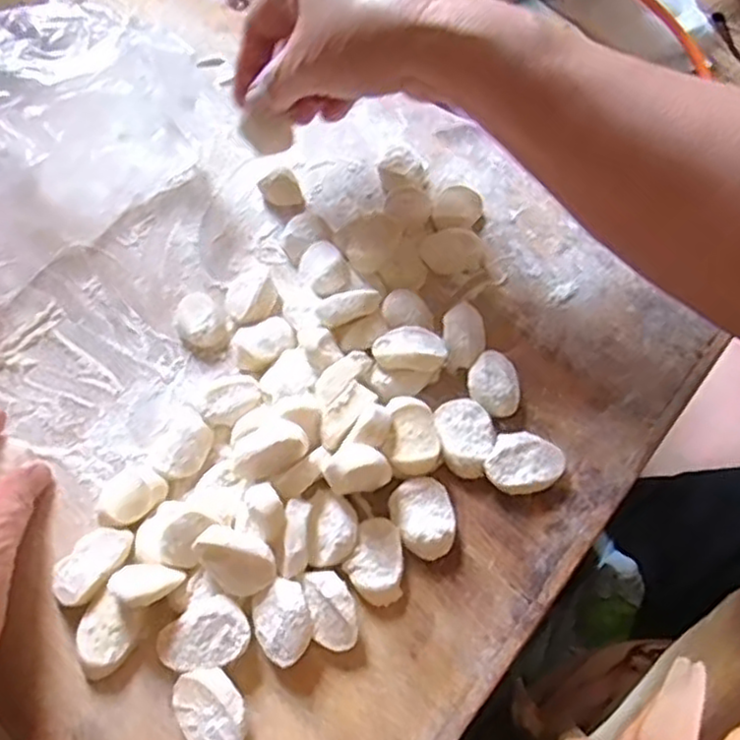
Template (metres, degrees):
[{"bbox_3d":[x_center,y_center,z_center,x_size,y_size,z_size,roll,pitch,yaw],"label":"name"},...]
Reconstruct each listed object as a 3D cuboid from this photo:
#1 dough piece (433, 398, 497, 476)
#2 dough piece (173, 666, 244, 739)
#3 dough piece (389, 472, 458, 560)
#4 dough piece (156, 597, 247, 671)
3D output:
[{"bbox_3d":[0.044,0.031,0.323,0.024,0.011,0.036,-11,68,-6],"label":"dough piece"},{"bbox_3d":[-0.062,0.133,0.277,0.035,0.013,0.025,43,73,15],"label":"dough piece"},{"bbox_3d":[0.023,0.063,0.305,0.025,0.012,0.033,-17,69,-8],"label":"dough piece"},{"bbox_3d":[-0.067,0.109,0.289,0.035,0.014,0.027,-36,72,-15],"label":"dough piece"}]

